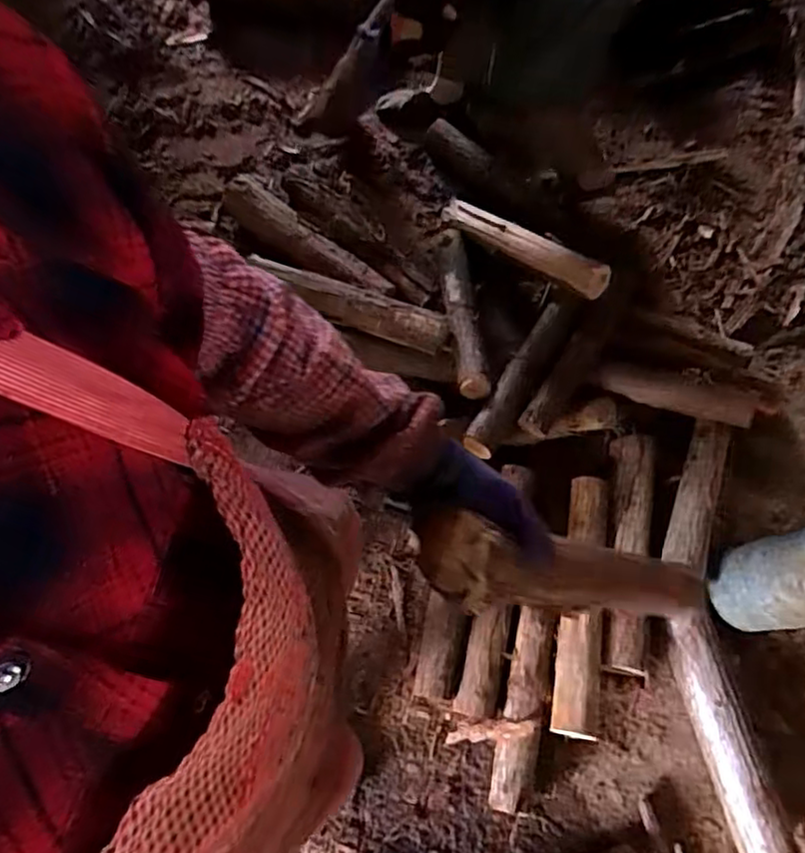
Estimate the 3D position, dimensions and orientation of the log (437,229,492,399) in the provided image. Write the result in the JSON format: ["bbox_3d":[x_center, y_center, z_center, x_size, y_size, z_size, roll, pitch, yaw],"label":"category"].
[{"bbox_3d":[0.130,-0.269,1.484,0.076,0.083,0.507,-3,54,-3],"label":"log"}]

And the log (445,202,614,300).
[{"bbox_3d":[0.265,-0.423,1.487,0.072,0.076,0.466,-43,58,-16],"label":"log"}]

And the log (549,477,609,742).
[{"bbox_3d":[0.361,0.347,1.301,0.087,0.054,0.515,10,70,1],"label":"log"}]

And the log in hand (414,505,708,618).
[{"bbox_3d":[0.164,0.139,0.593,0.362,0.064,0.066,16,64,-37],"label":"log in hand"}]

